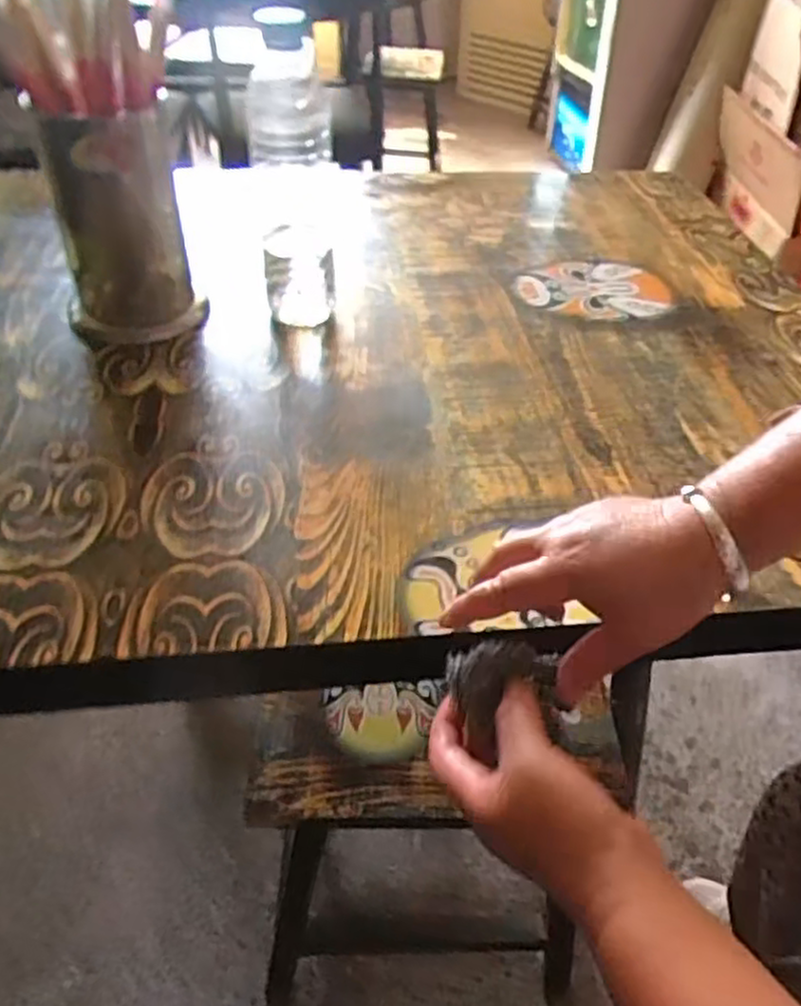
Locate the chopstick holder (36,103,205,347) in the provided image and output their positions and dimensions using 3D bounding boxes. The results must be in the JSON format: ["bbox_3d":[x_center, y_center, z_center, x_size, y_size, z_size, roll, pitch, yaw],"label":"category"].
[{"bbox_3d":[-0.230,-0.227,0.594,0.103,0.169,0.114,-12,46,-15],"label":"chopstick holder"}]

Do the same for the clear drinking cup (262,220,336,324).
[{"bbox_3d":[-0.088,-0.200,0.649,0.057,0.074,0.057,-2,44,-4],"label":"clear drinking cup"}]

